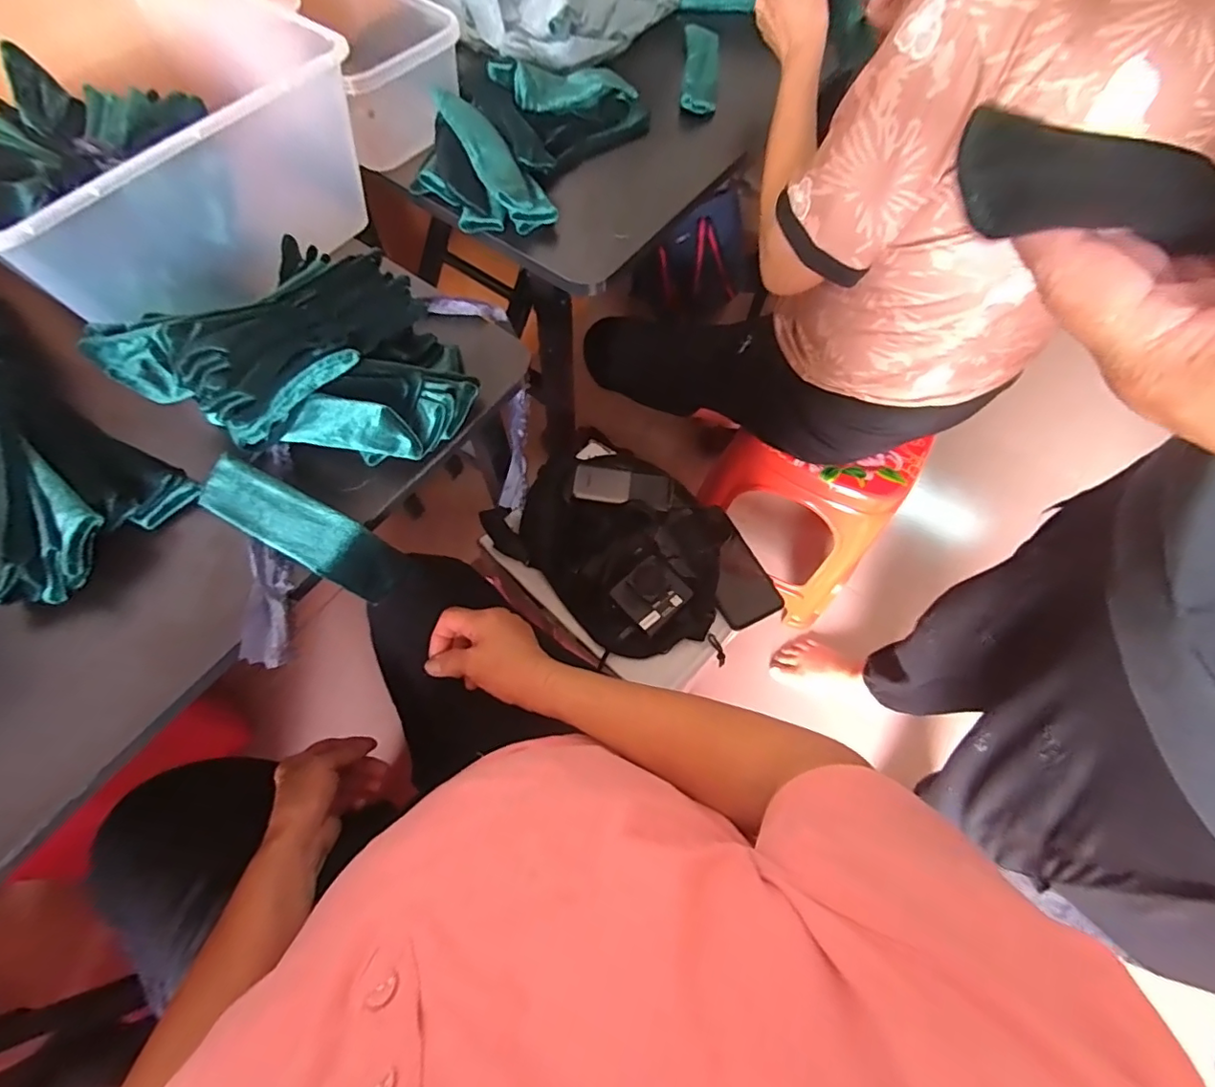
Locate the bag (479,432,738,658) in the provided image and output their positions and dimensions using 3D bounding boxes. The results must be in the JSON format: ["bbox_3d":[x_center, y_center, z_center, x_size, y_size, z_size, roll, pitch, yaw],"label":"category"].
[{"bbox_3d":[0.013,-0.011,0.693,0.302,0.076,0.214,42,71,16],"label":"bag"}]

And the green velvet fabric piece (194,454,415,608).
[{"bbox_3d":[-0.231,-0.012,0.407,0.154,0.025,0.045,30,67,-3],"label":"green velvet fabric piece"}]

